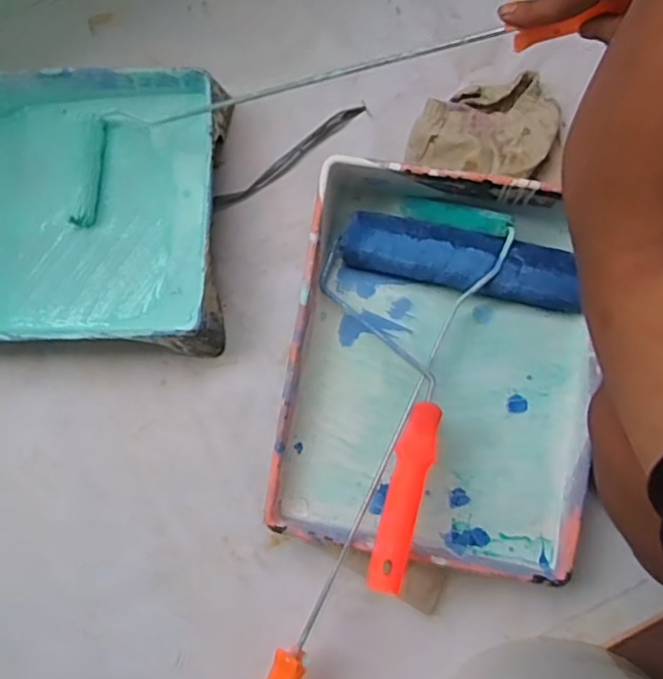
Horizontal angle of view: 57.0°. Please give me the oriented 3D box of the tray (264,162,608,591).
[{"bbox_3d":[0.103,0.026,0.575,0.279,0.099,0.348,10,77,4],"label":"tray"}]

